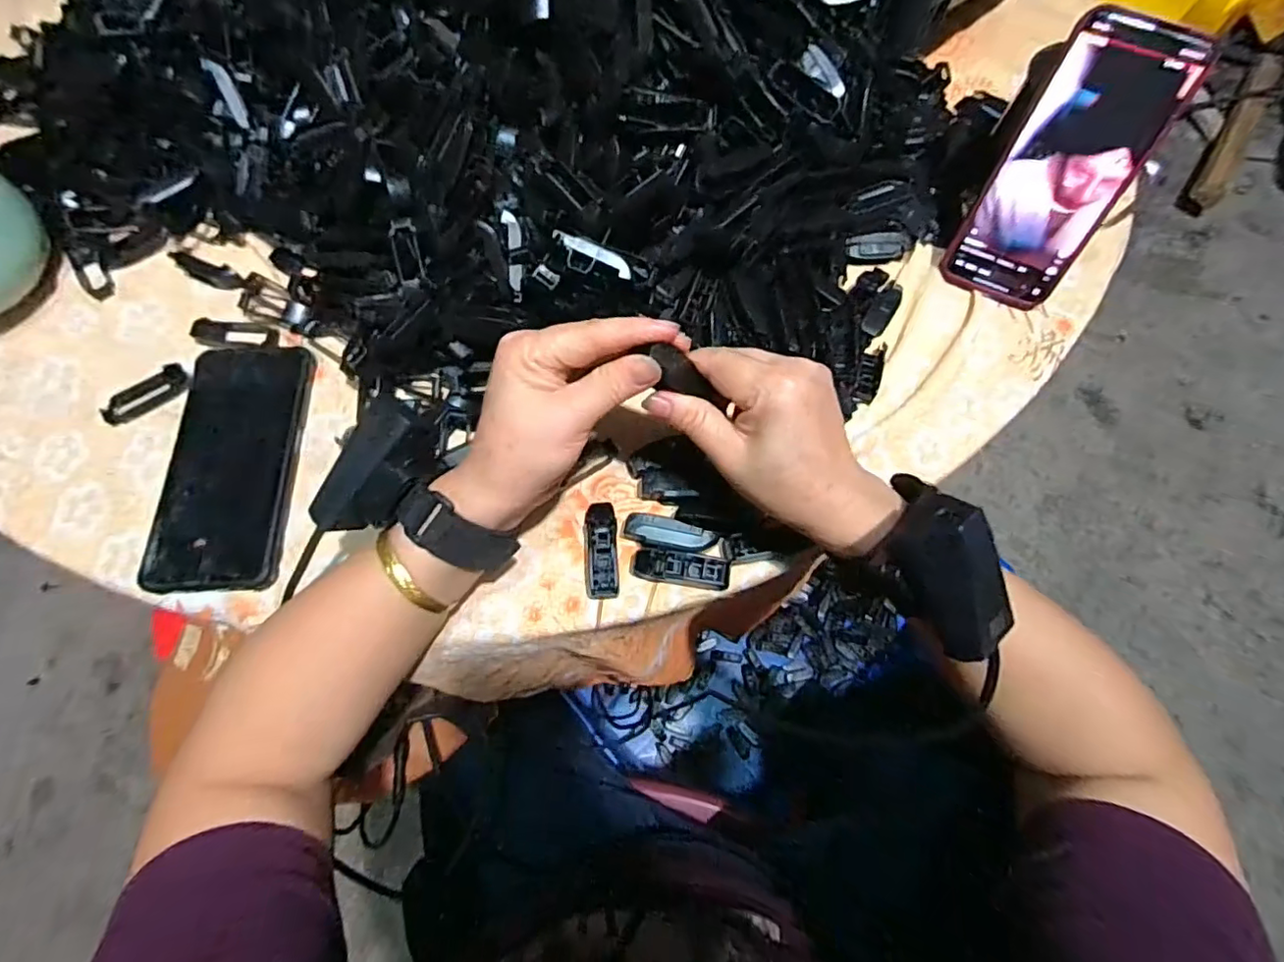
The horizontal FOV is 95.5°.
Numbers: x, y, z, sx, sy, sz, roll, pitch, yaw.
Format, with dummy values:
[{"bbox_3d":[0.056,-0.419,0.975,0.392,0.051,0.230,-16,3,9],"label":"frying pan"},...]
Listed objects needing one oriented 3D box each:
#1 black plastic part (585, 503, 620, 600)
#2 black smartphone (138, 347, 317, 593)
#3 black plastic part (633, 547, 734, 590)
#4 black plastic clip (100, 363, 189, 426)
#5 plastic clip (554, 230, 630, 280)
[{"bbox_3d":[-0.024,0.042,0.352,0.019,0.012,0.056,-3,70,0],"label":"black plastic part"},{"bbox_3d":[-0.260,-0.013,0.373,0.080,0.009,0.164,-2,70,1],"label":"black smartphone"},{"bbox_3d":[0.023,0.053,0.347,0.057,0.011,0.019,7,70,4],"label":"black plastic part"},{"bbox_3d":[-0.332,-0.058,0.391,0.056,0.009,0.022,-26,71,-8],"label":"black plastic clip"},{"bbox_3d":[-0.030,-0.140,0.358,0.052,0.007,0.011,26,72,-6],"label":"plastic clip"}]

